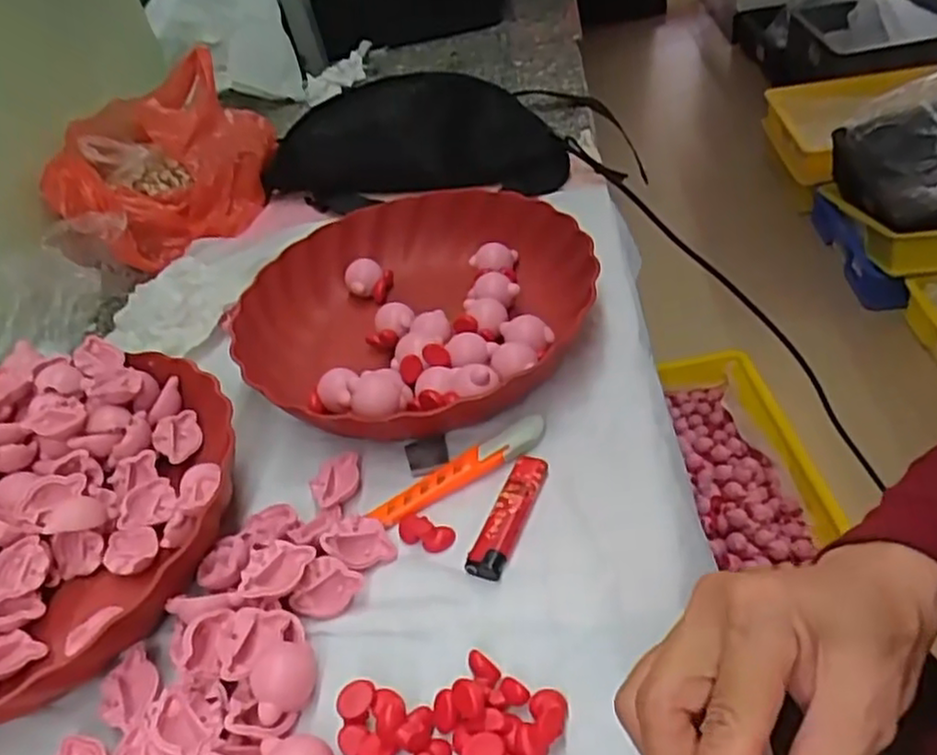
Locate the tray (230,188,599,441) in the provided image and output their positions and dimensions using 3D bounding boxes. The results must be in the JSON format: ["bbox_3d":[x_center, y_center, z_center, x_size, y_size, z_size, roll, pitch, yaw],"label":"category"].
[{"bbox_3d":[-0.041,-0.050,0.491,0.230,0.047,0.235,17,50,30],"label":"tray"}]

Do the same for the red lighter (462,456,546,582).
[{"bbox_3d":[0.022,0.072,0.377,0.019,0.008,0.076,12,47,25],"label":"red lighter"}]

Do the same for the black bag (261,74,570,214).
[{"bbox_3d":[-0.062,-0.216,0.657,0.297,0.082,0.086,-3,42,11],"label":"black bag"}]

